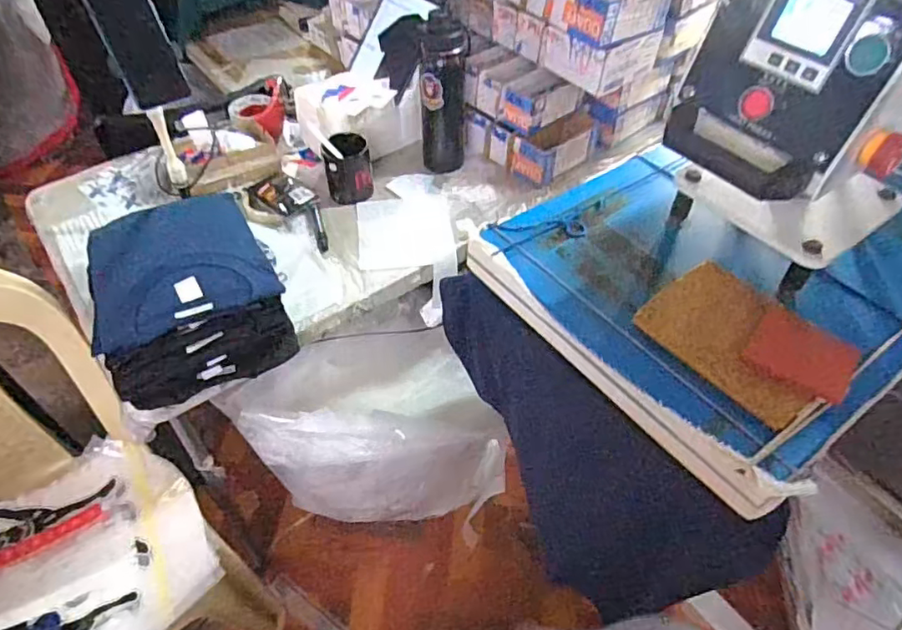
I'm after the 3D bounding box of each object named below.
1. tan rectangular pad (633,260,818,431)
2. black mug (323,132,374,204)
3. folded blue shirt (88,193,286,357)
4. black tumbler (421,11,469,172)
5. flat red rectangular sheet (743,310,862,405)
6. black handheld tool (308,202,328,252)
[{"bbox_3d":[0.294,0.022,0.597,0.129,0.010,0.179,-29,54,-23],"label":"tan rectangular pad"},{"bbox_3d":[-0.187,-0.269,1.063,0.084,0.098,0.083,-8,49,-7],"label":"black mug"},{"bbox_3d":[-0.387,-0.072,0.799,0.232,0.048,0.254,-25,53,-20],"label":"folded blue shirt"},{"bbox_3d":[-0.013,-0.397,1.051,0.081,0.283,0.087,0,48,0],"label":"black tumbler"},{"bbox_3d":[0.350,0.038,0.577,0.093,0.007,0.082,31,55,25],"label":"flat red rectangular sheet"},{"bbox_3d":[-0.231,-0.156,1.014,0.020,0.018,0.118,-12,50,-11],"label":"black handheld tool"}]

